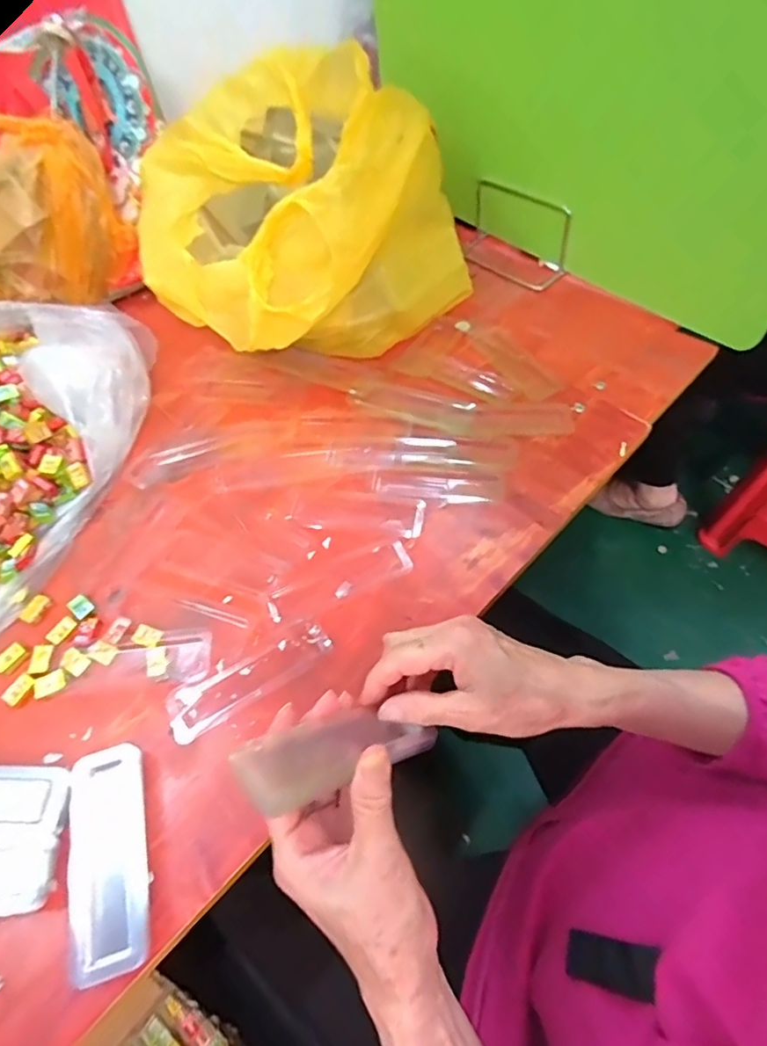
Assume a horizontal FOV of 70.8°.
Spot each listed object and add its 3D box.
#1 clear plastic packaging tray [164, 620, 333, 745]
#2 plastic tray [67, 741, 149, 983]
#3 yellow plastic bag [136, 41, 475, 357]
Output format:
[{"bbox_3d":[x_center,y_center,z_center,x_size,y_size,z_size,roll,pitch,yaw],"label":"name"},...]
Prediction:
[{"bbox_3d":[-0.111,0.127,0.451,0.137,0.007,0.041,-32,59,-14],"label":"clear plastic packaging tray"},{"bbox_3d":[-0.193,0.232,0.380,0.052,0.024,0.139,-17,56,-5],"label":"plastic tray"},{"bbox_3d":[-0.099,-0.338,0.610,0.346,0.201,0.274,-37,60,-17],"label":"yellow plastic bag"}]

